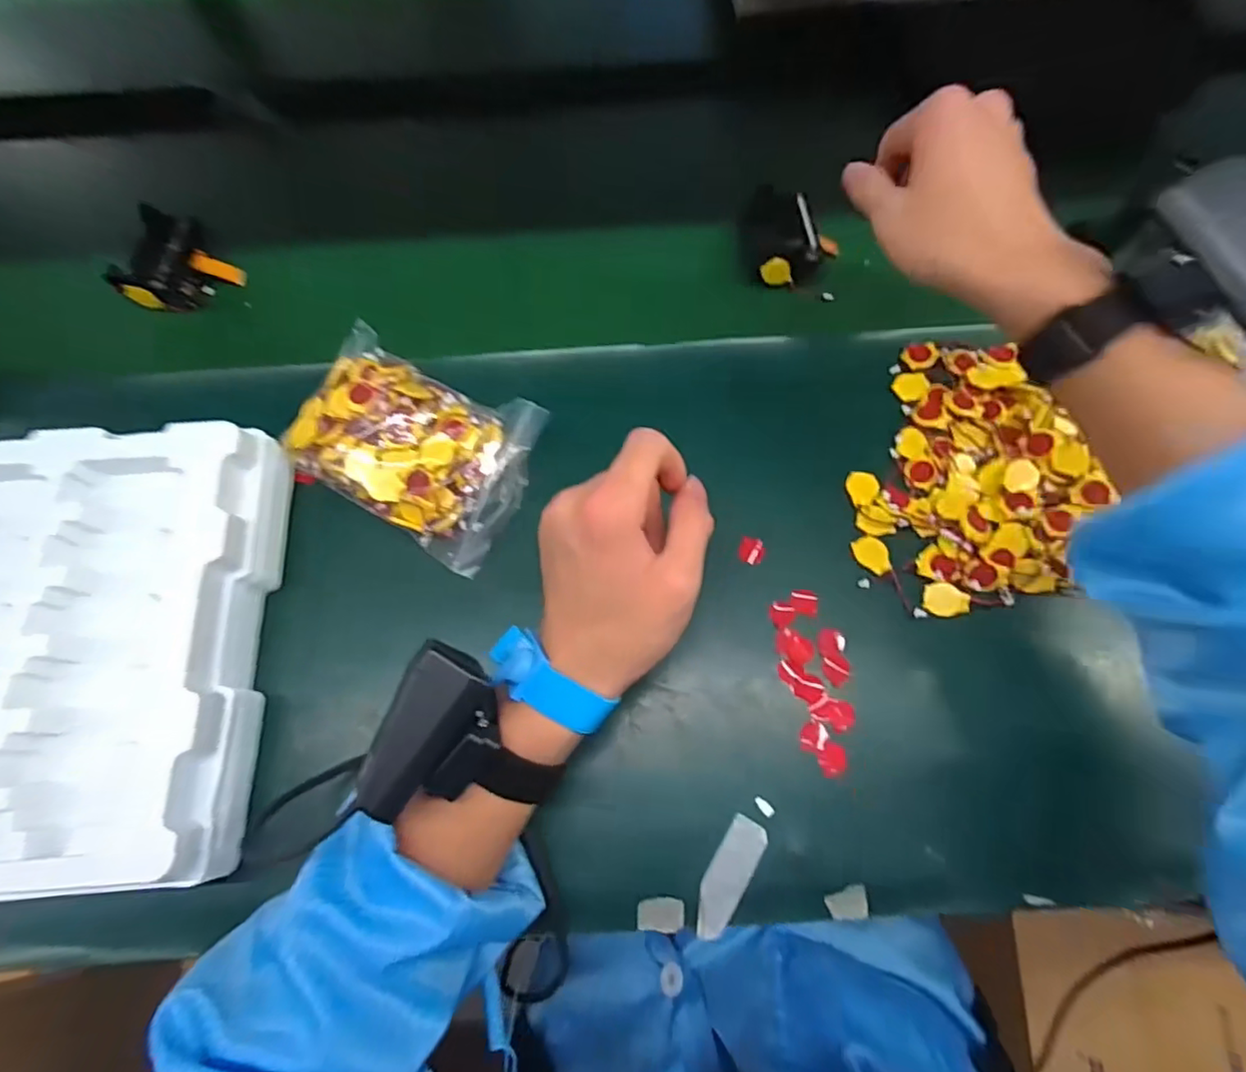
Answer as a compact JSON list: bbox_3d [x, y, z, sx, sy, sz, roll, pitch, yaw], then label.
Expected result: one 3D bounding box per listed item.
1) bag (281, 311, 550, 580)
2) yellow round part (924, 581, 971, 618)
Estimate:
[{"bbox_3d":[-0.135,-0.061,0.382,0.156,0.036,0.104,28,71,12],"label":"bag"},{"bbox_3d":[0.196,0.038,0.360,0.024,0.007,0.020,10,69,5],"label":"yellow round part"}]

